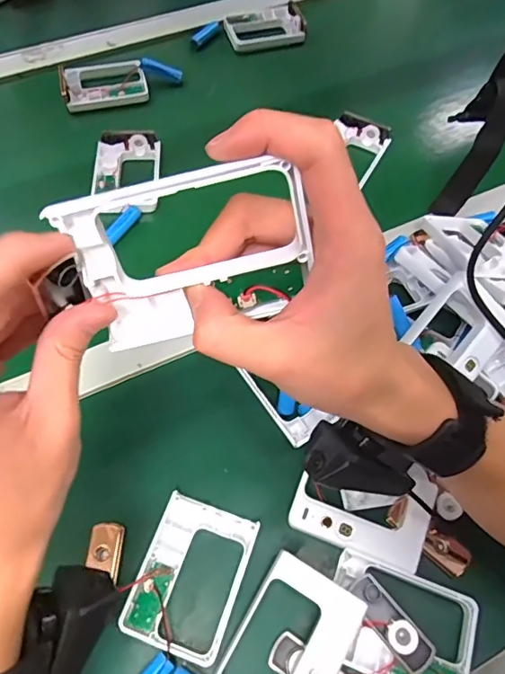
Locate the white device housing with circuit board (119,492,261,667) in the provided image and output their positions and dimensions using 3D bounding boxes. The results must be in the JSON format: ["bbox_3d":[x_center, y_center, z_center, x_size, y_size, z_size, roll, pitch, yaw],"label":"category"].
[{"bbox_3d":[-0.041,0.162,0.349,0.068,0.010,0.093,18,63,9],"label":"white device housing with circuit board"}]

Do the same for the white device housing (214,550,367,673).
[{"bbox_3d":[0.023,0.195,0.323,0.064,0.020,0.093,29,65,14],"label":"white device housing"}]

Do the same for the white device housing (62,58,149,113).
[{"bbox_3d":[-0.177,-0.303,0.614,0.095,0.020,0.068,-18,63,-11],"label":"white device housing"}]

